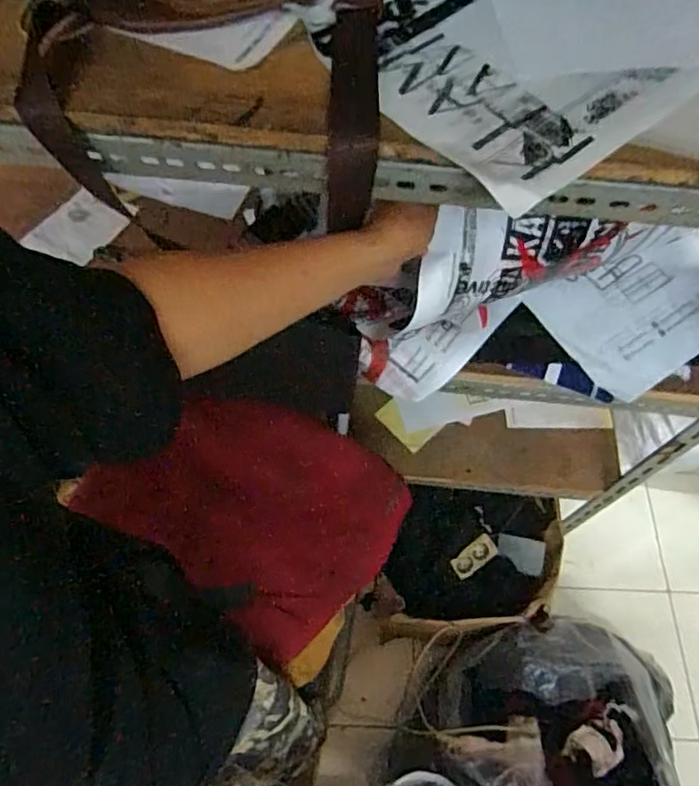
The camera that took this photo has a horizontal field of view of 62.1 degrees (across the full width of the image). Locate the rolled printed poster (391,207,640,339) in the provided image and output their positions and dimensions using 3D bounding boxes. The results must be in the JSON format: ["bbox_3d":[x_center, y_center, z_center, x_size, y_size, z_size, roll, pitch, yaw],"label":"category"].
[{"bbox_3d":[0.194,-0.154,0.646,0.276,0.107,0.063,-14,62,-13],"label":"rolled printed poster"}]

